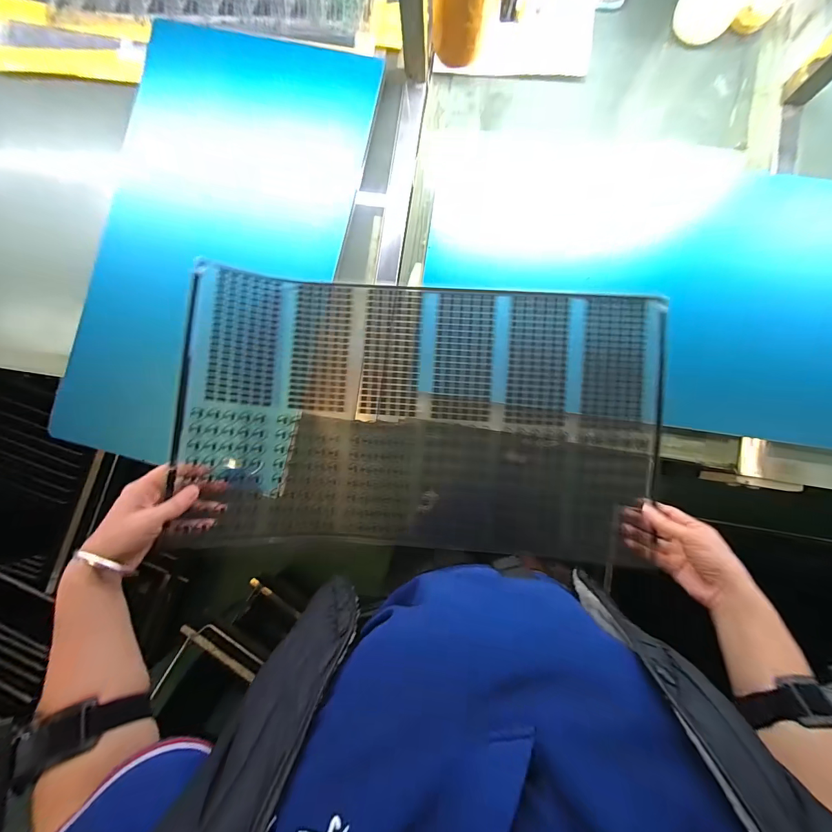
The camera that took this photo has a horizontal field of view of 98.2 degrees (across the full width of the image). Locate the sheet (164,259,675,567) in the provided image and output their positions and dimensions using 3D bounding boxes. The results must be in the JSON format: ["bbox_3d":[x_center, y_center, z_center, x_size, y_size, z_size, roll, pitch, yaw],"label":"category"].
[{"bbox_3d":[0.017,0.001,0.462,0.586,0.079,0.347,4,87,3],"label":"sheet"}]

